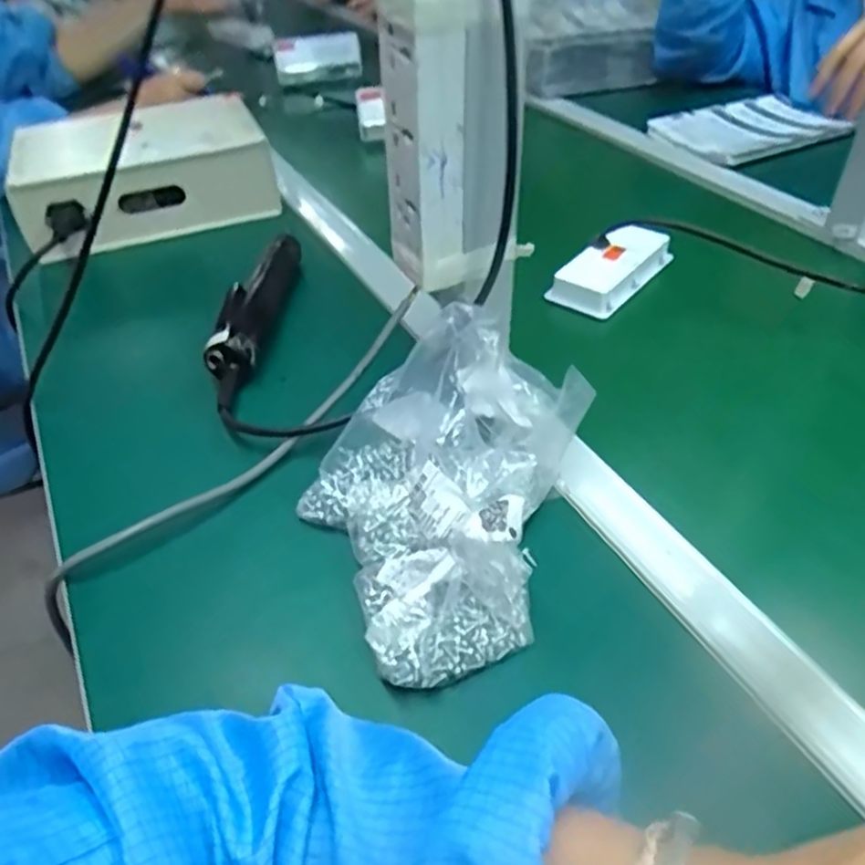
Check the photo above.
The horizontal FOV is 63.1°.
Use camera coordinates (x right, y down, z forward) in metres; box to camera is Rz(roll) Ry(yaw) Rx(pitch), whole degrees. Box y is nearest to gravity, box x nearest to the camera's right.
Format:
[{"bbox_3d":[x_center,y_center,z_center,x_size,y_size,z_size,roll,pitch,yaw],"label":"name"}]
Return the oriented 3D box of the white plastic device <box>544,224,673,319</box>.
[{"bbox_3d":[0.172,-0.155,0.665,0.062,0.031,0.134,27,50,29],"label":"white plastic device"}]

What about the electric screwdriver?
[{"bbox_3d":[-0.151,-0.098,0.599,0.032,0.049,0.239,2,42,5],"label":"electric screwdriver"}]

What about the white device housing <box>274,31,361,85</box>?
[{"bbox_3d":[-0.193,-0.638,1.198,0.149,0.074,0.037,-19,45,-17],"label":"white device housing"}]

